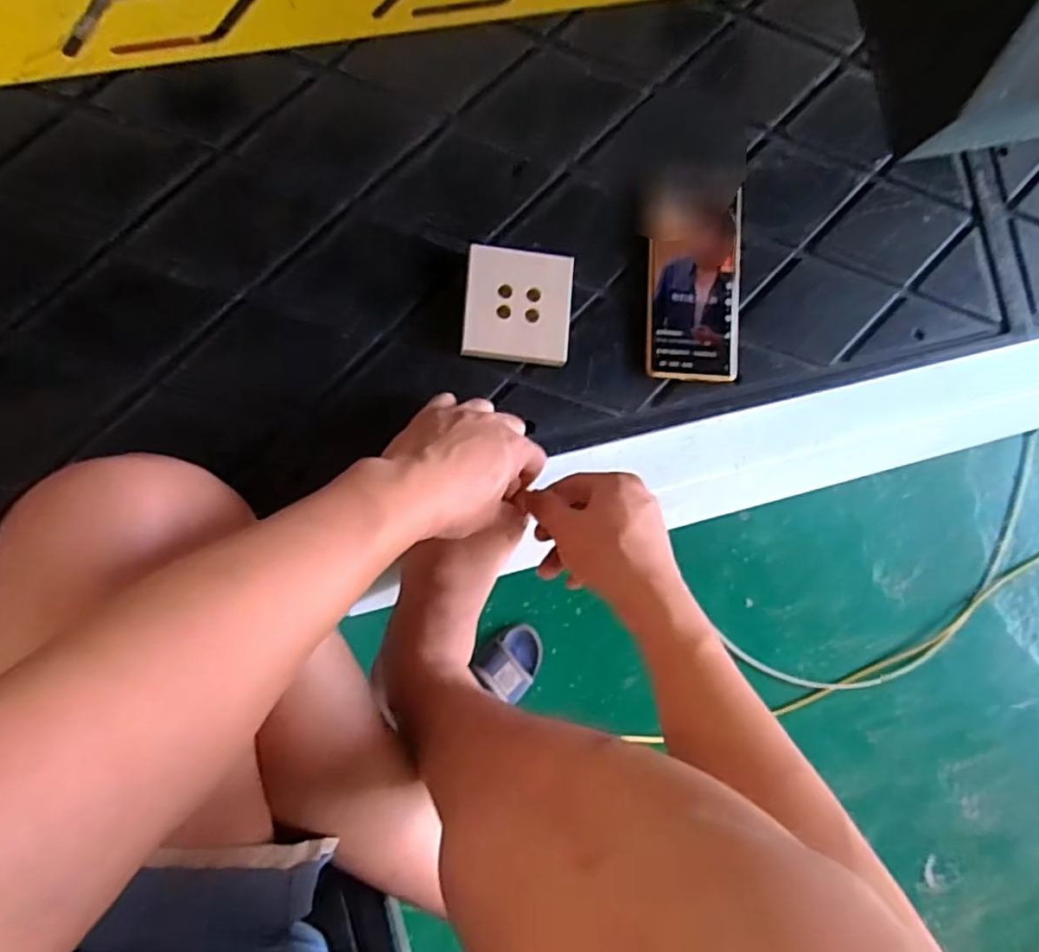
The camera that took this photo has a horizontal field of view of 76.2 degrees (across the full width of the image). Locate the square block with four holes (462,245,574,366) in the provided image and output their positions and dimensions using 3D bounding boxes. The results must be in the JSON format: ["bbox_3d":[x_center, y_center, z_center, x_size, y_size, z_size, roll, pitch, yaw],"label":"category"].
[{"bbox_3d":[-0.001,-0.130,0.514,0.080,0.020,0.083,5,88,-9],"label":"square block with four holes"}]

